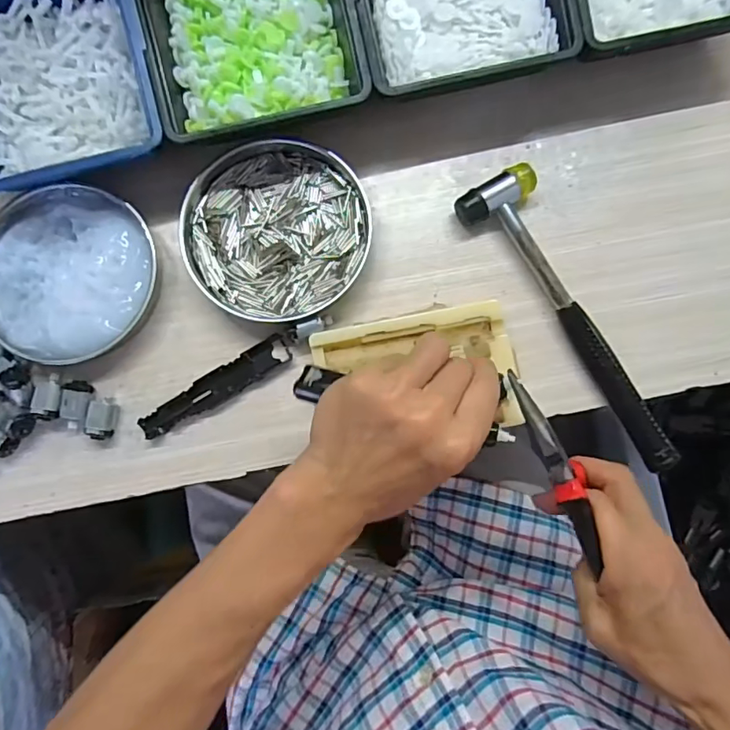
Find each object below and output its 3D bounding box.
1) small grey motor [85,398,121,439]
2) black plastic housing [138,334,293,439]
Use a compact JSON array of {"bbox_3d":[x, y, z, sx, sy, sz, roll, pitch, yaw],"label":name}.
[{"bbox_3d":[-0.190,0.039,0.369,0.020,0.011,0.029,5,84,1],"label":"small grey motor"},{"bbox_3d":[-0.110,0.016,0.376,0.118,0.005,0.021,-31,84,-3],"label":"black plastic housing"}]

